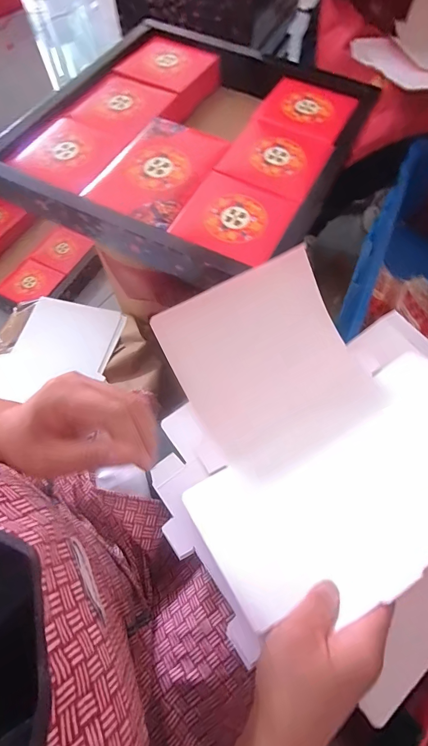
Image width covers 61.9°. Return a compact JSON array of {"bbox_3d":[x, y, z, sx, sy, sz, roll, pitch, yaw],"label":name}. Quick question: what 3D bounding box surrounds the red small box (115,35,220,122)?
[{"bbox_3d":[-0.074,-0.502,0.605,0.140,0.039,0.136,33,70,13],"label":"red small box"}]

